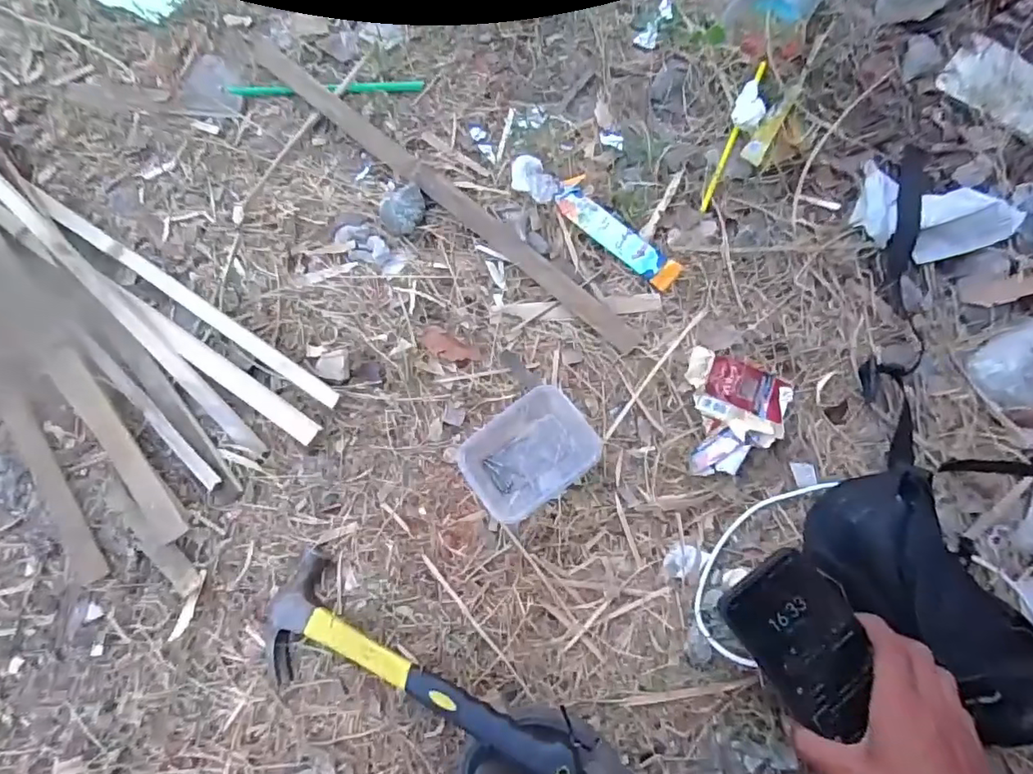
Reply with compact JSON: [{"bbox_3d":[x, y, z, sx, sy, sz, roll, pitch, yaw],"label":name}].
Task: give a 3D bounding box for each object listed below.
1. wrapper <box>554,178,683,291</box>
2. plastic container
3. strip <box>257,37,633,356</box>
[{"bbox_3d":[0.101,-0.156,0.565,0.045,0.012,0.150,-41,79,-12],"label":"wrapper"},{"bbox_3d":[0.015,0.056,0.484,0.116,0.045,0.088,-37,79,-12],"label":"plastic container"},{"bbox_3d":[-0.089,-0.213,0.575,0.537,0.014,0.025,40,77,9],"label":"strip"}]

